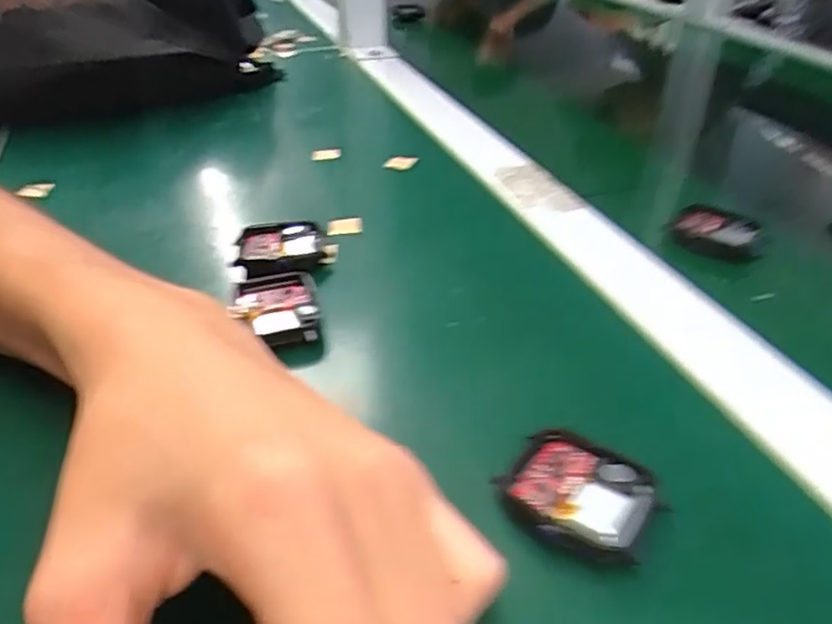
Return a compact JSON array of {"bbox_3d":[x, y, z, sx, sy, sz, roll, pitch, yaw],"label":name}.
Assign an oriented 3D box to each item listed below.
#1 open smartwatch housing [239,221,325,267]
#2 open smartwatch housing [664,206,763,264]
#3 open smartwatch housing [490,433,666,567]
[{"bbox_3d":[-0.071,-0.033,0.325,0.043,0.015,0.028,-3,36,-5],"label":"open smartwatch housing"},{"bbox_3d":[0.161,-0.043,0.340,0.045,0.007,0.039,20,40,25],"label":"open smartwatch housing"},{"bbox_3d":[0.051,0.057,0.198,0.045,0.008,0.037,23,42,28],"label":"open smartwatch housing"}]

